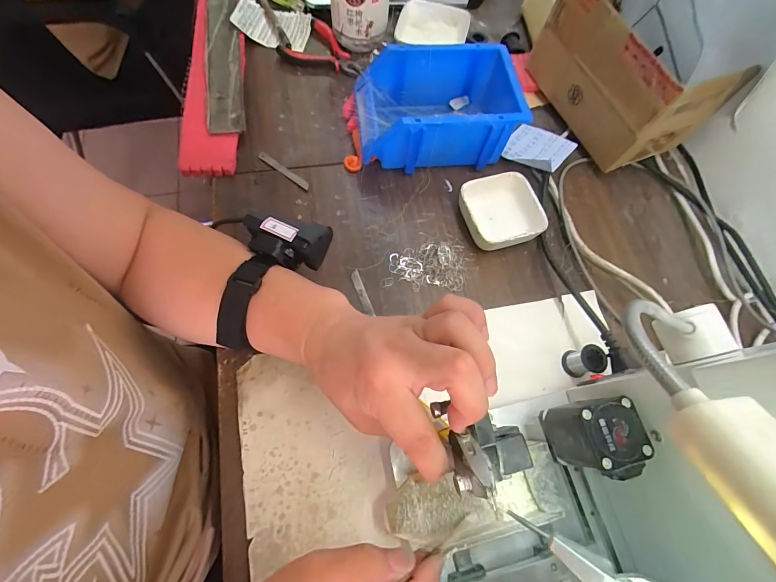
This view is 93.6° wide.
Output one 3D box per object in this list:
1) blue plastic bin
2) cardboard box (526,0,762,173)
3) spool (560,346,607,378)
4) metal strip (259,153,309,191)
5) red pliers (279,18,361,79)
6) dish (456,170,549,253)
[{"bbox_3d":[0.061,-0.217,0.439,0.195,0.079,0.126,-4,69,-6],"label":"blue plastic bin"},{"bbox_3d":[0.277,-0.262,0.440,0.105,0.132,0.201,-22,72,-13],"label":"cardboard box"},{"bbox_3d":[0.194,0.069,0.360,0.025,0.032,0.026,2,69,-4],"label":"spool"},{"bbox_3d":[-0.124,-0.144,0.436,0.077,0.004,0.009,37,71,10],"label":"metal strip"},{"bbox_3d":[-0.084,-0.329,0.503,0.120,0.021,0.074,32,70,8],"label":"red pliers"},{"bbox_3d":[0.127,-0.089,0.416,0.085,0.032,0.086,-14,71,-10],"label":"dish"}]

